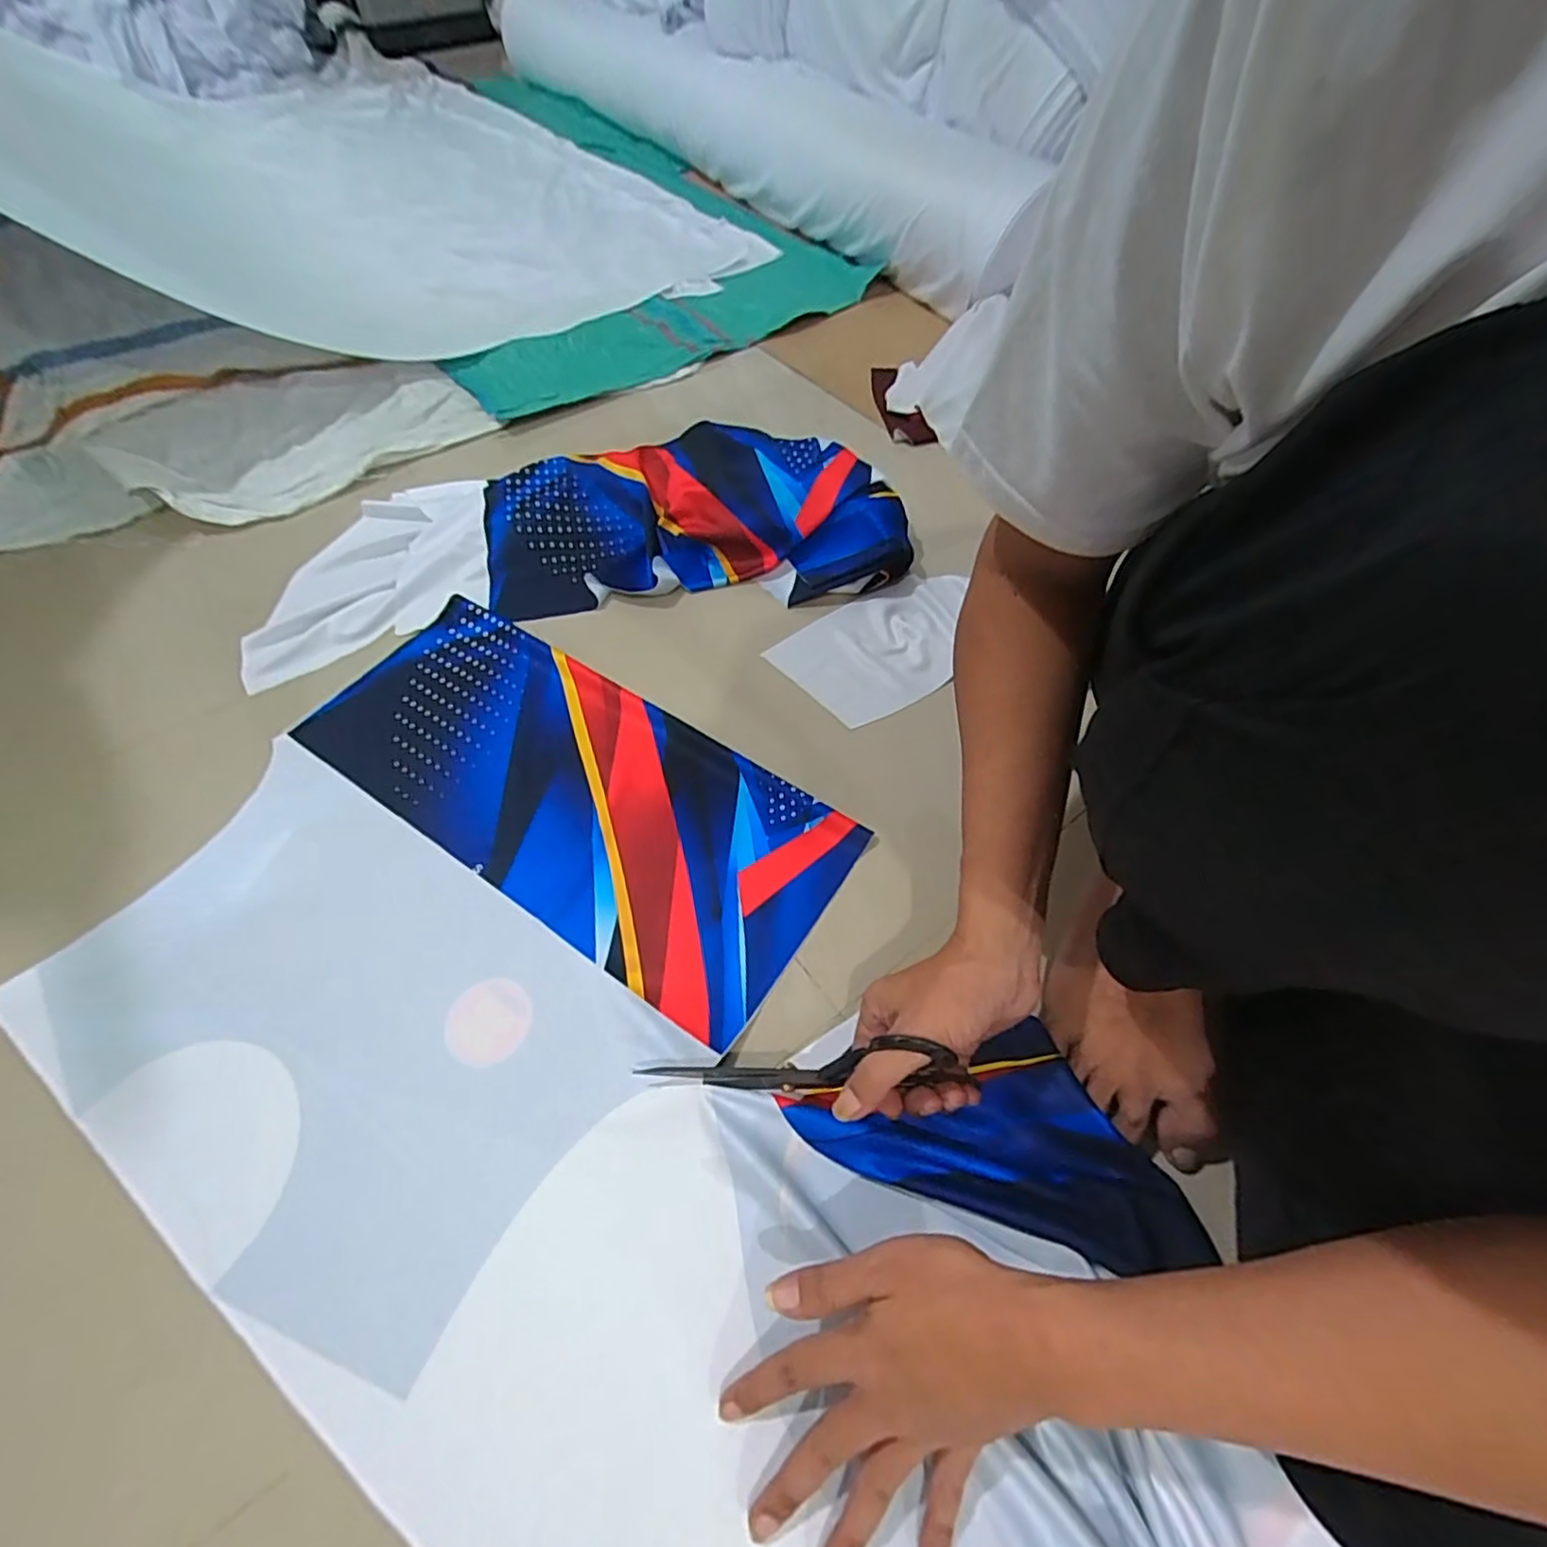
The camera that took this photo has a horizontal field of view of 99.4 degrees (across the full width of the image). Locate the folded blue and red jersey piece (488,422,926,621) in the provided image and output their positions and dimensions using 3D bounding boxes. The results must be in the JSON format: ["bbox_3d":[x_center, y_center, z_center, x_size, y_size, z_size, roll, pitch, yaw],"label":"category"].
[{"bbox_3d":[-0.099,-0.313,0.760,0.479,0.094,0.247,-5,57,-2],"label":"folded blue and red jersey piece"}]

